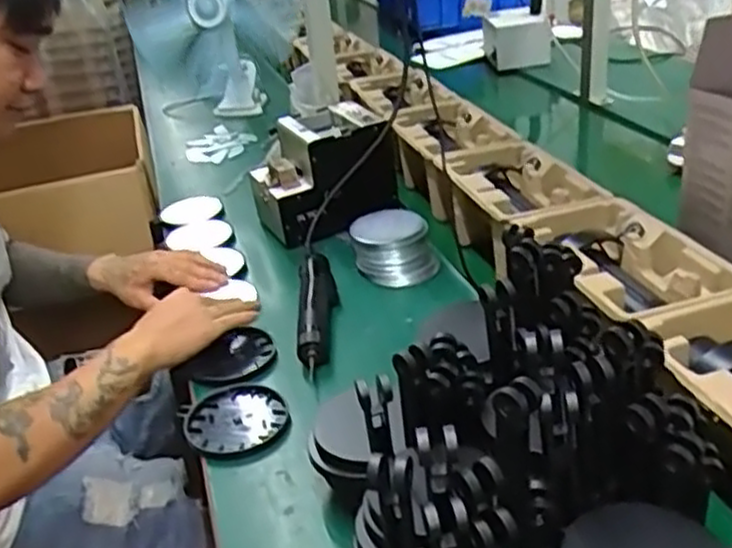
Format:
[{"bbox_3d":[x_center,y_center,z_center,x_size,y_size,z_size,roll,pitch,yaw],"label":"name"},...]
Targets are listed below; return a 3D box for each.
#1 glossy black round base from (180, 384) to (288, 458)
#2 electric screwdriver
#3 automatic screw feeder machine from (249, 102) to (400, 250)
[{"bbox_3d":[-0.130,0.145,0.759,0.097,0.014,0.104,-4,26,2],"label":"glossy black round base"},{"bbox_3d":[-0.058,0.037,0.909,0.039,0.036,0.226,-4,26,3],"label":"electric screwdriver"},{"bbox_3d":[-0.064,-0.146,1.133,0.197,0.164,0.155,-11,27,-11],"label":"automatic screw feeder machine"}]

